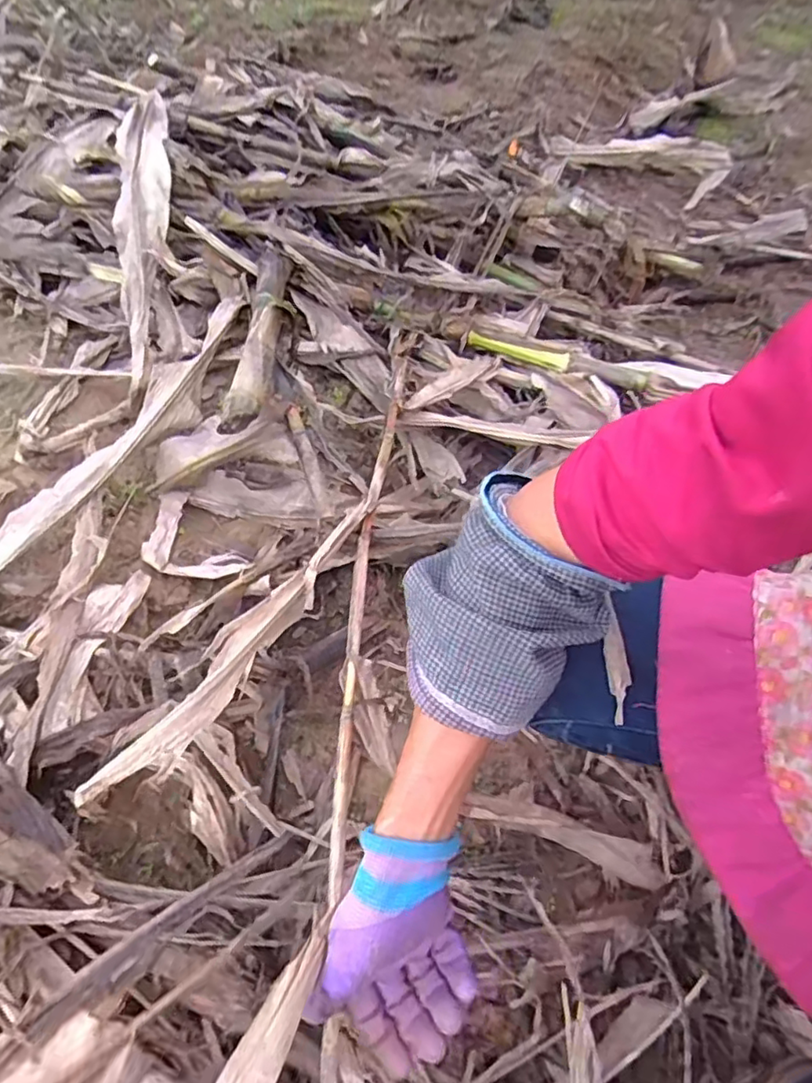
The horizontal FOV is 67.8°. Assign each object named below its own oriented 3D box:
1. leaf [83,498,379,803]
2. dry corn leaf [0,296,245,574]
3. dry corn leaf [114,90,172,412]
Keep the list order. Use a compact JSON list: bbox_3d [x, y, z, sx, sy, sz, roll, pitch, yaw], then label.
[{"bbox_3d":[-0.128,0.081,0.520,0.047,0.042,0.344,32,59,18],"label":"leaf"},{"bbox_3d":[-0.371,-0.126,0.782,0.076,0.053,0.620,24,57,13],"label":"dry corn leaf"},{"bbox_3d":[-0.427,-0.525,0.976,0.100,0.086,0.644,-4,73,-6],"label":"dry corn leaf"}]

